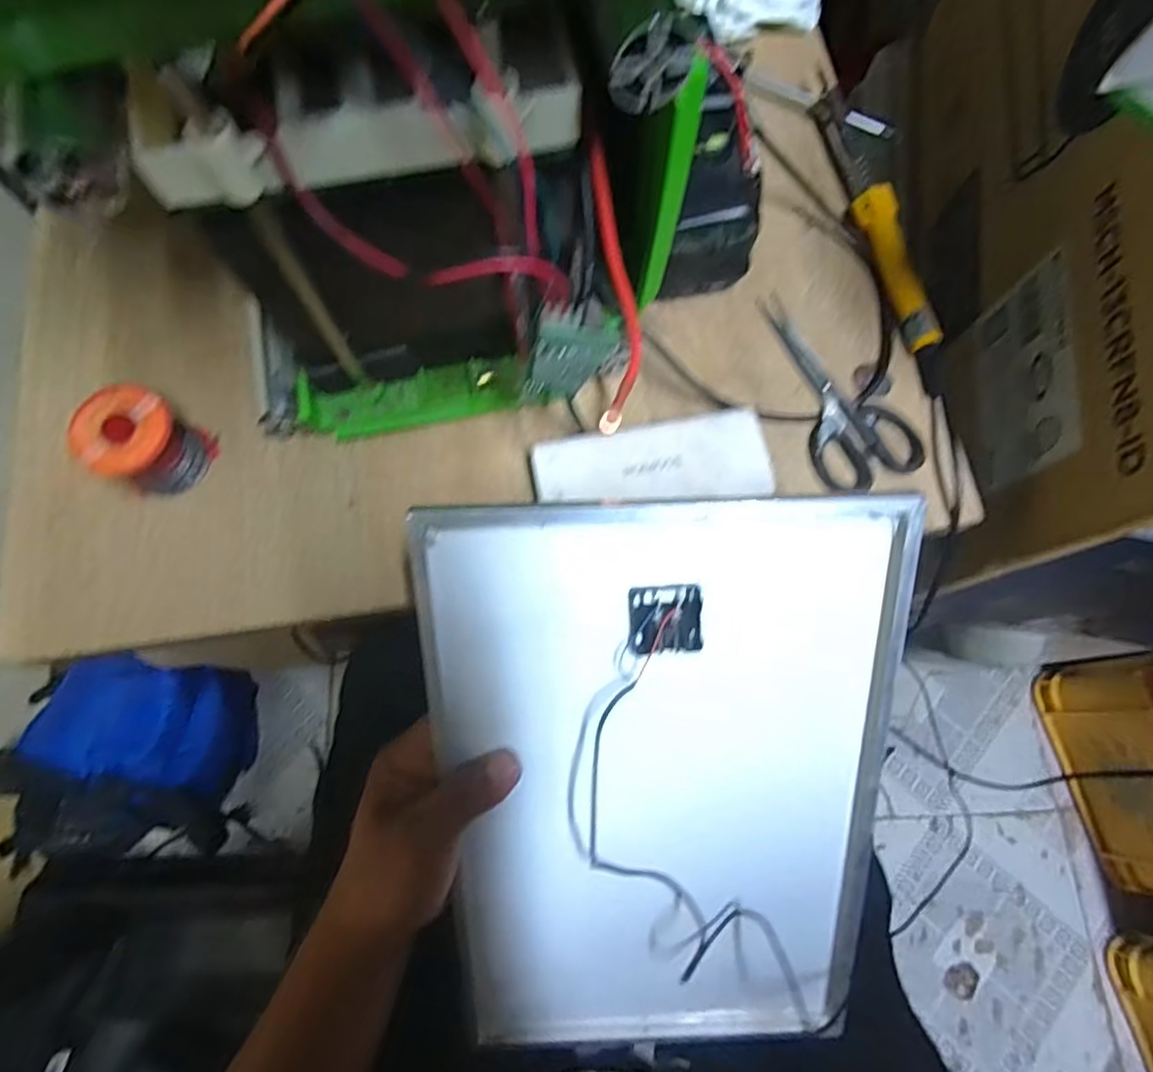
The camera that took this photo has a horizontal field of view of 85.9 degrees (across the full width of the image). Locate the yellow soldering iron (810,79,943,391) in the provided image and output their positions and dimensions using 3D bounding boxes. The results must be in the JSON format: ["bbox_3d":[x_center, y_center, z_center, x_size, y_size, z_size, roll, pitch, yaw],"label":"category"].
[{"bbox_3d":[0.212,-0.200,0.424,0.021,0.027,0.214,-14,74,-6],"label":"yellow soldering iron"}]

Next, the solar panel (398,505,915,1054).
[{"bbox_3d":[0.048,0.143,0.346,0.235,0.031,0.342,-2,107,-1],"label":"solar panel"}]

